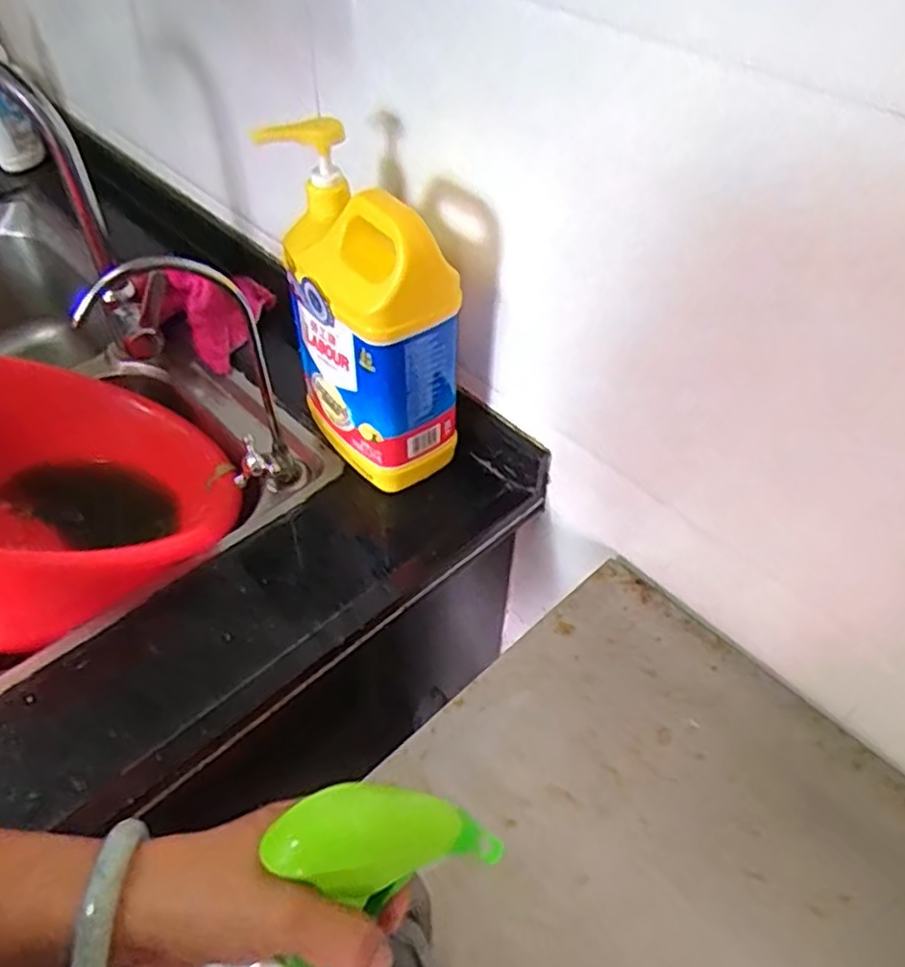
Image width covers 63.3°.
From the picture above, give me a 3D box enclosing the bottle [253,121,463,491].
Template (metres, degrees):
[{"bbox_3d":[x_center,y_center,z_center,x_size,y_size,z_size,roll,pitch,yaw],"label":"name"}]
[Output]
[{"bbox_3d":[-0.073,-0.127,0.620,0.083,0.282,0.146,-30,55,-26],"label":"bottle"}]

